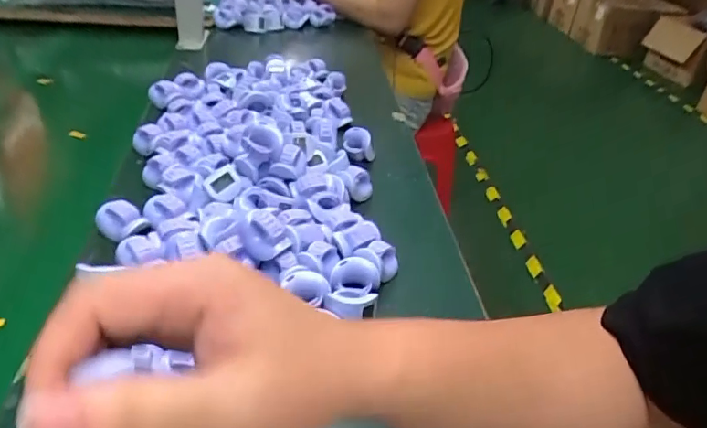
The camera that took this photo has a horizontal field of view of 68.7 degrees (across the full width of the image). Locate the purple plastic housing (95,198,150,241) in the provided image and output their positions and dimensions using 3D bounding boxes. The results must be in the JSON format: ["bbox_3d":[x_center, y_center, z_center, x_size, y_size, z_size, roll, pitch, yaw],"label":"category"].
[{"bbox_3d":[-0.201,0.003,0.444,0.037,0.028,0.027,25,40,24],"label":"purple plastic housing"}]

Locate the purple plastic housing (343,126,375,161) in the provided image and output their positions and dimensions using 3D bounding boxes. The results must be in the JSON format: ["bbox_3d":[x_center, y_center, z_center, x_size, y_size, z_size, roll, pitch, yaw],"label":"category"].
[{"bbox_3d":[0.007,-0.081,0.592,0.037,0.031,0.022,6,36,0],"label":"purple plastic housing"}]

